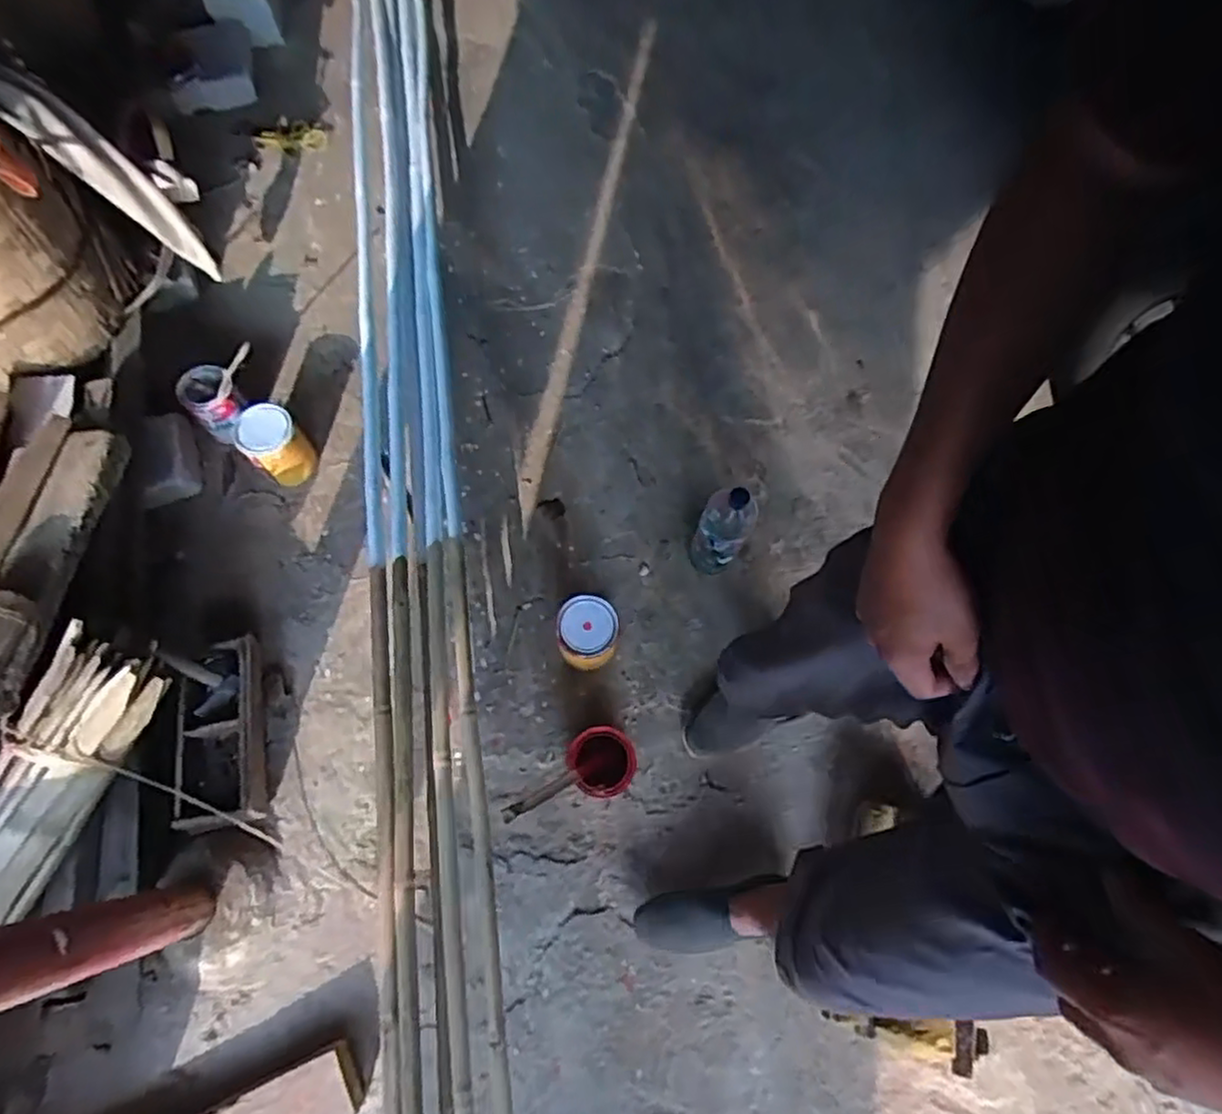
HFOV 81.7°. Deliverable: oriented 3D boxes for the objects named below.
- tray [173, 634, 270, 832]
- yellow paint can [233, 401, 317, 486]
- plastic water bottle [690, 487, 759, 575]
[{"bbox_3d":[-0.655,0.285,1.175,0.130,0.092,0.308,-8,72,-7],"label":"tray"},{"bbox_3d":[-0.636,-0.212,1.357,0.109,0.144,0.107,1,71,-4],"label":"yellow paint can"},{"bbox_3d":[0.190,-0.037,1.240,0.083,0.301,0.076,1,71,-4],"label":"plastic water bottle"}]

